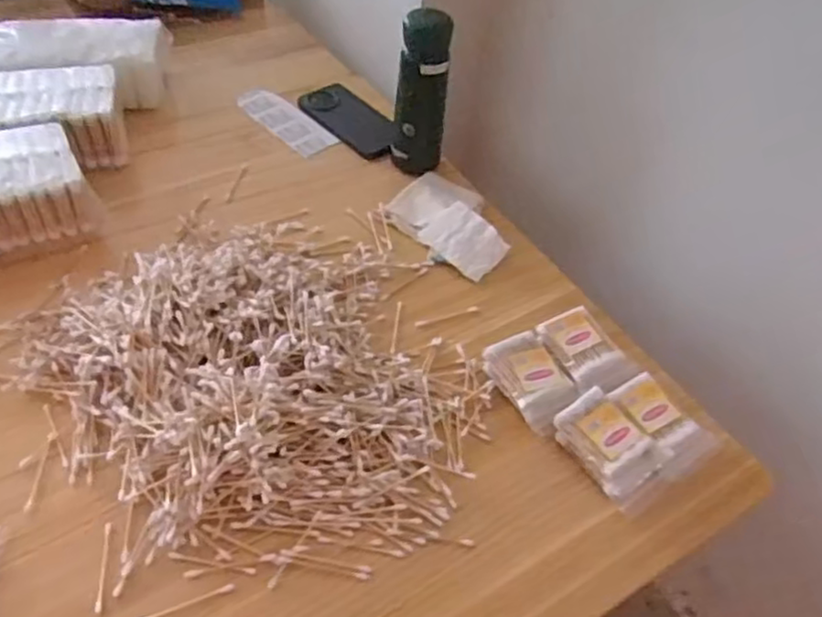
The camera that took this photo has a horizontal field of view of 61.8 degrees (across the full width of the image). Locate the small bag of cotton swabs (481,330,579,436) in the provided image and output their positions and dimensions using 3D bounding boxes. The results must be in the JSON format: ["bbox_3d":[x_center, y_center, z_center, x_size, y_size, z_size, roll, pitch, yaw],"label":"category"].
[{"bbox_3d":[0.110,0.064,0.615,0.057,0.024,0.091,-22,54,-18],"label":"small bag of cotton swabs"}]

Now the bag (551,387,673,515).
[{"bbox_3d":[0.171,0.120,0.585,0.057,0.036,0.097,-27,57,-23],"label":"bag"}]

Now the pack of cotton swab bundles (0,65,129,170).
[{"bbox_3d":[-0.439,-0.208,0.788,0.210,0.084,0.114,-8,52,-9],"label":"pack of cotton swab bundles"}]

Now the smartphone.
[{"bbox_3d":[-0.076,-0.243,0.875,0.070,0.017,0.158,-33,58,-25],"label":"smartphone"}]

